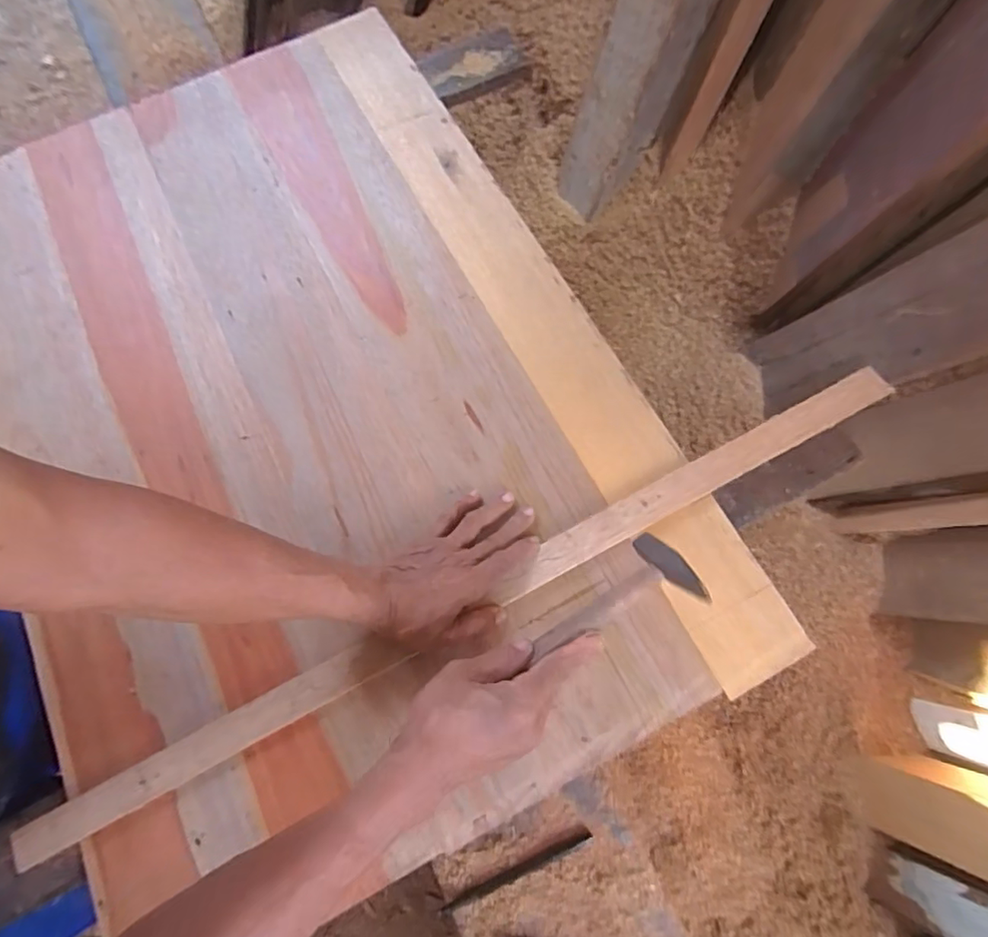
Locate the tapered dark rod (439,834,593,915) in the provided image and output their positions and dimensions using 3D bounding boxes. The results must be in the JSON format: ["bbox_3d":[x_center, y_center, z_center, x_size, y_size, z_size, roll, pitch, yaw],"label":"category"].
[{"bbox_3d":[0.021,0.369,0.505,0.147,0.010,0.009,-24,71,-3],"label":"tapered dark rod"}]

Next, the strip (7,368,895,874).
[{"bbox_3d":[-0.006,0.124,0.523,0.894,0.013,0.047,-28,76,-6],"label":"strip"}]

